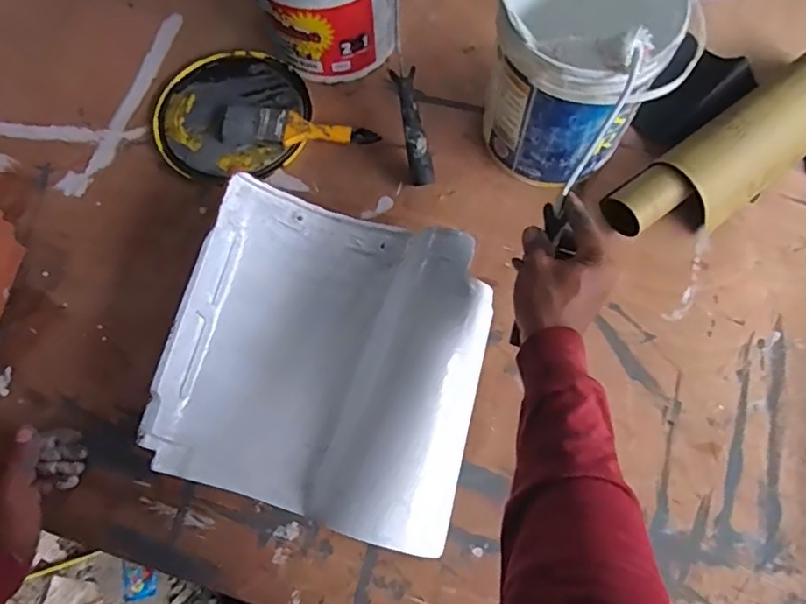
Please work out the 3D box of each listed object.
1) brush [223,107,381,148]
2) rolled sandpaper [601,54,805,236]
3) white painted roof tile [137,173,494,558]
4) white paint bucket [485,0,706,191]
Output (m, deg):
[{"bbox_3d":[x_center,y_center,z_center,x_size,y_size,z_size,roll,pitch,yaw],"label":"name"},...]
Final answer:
[{"bbox_3d":[-0.128,-0.217,0.701,0.190,0.019,0.050,3,72,3],"label":"brush"},{"bbox_3d":[0.397,-0.179,0.654,0.357,0.062,0.101,-35,74,-8],"label":"rolled sandpaper"},{"bbox_3d":[-0.073,0.059,0.582,0.313,0.088,0.324,15,73,7],"label":"white painted roof tile"},{"bbox_3d":[0.178,-0.245,0.603,0.158,0.214,0.160,1,69,-2],"label":"white paint bucket"}]

